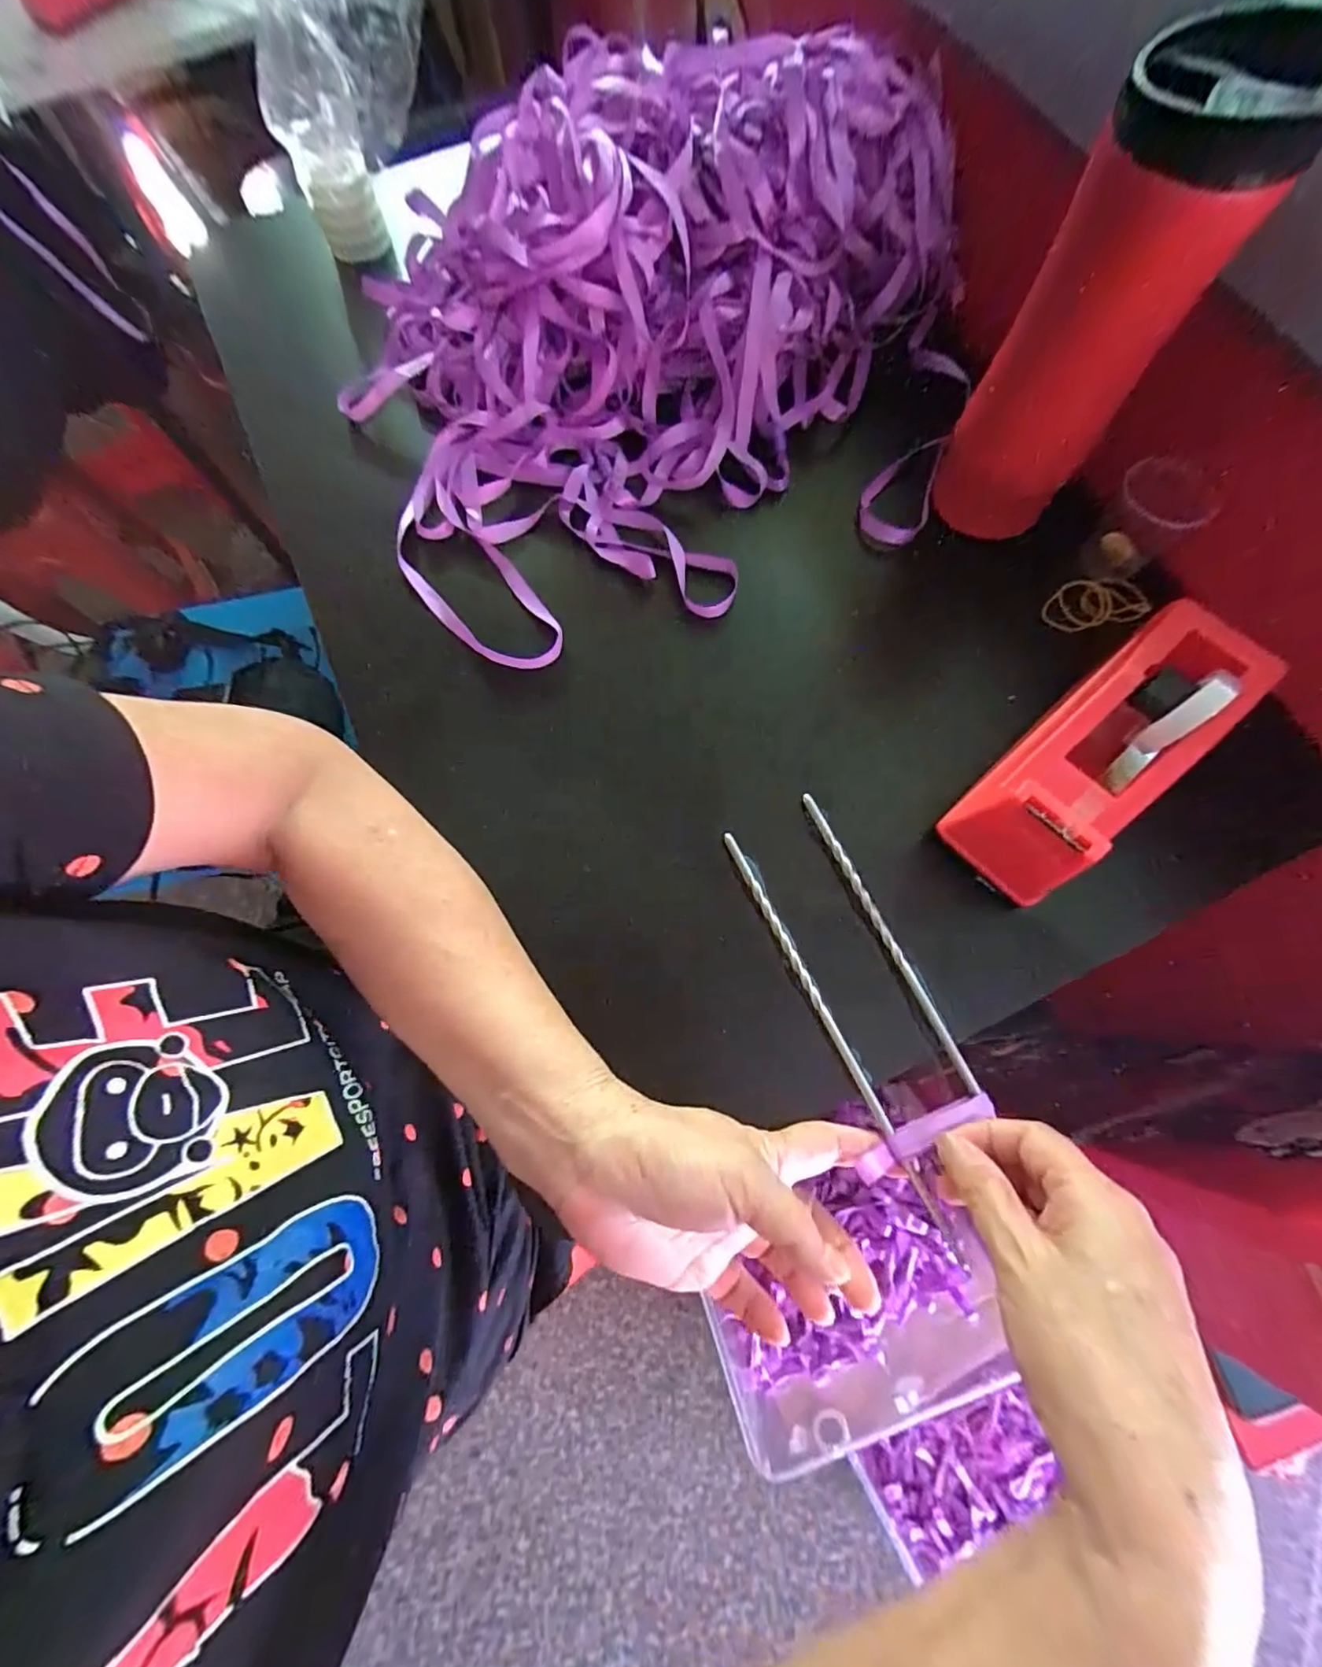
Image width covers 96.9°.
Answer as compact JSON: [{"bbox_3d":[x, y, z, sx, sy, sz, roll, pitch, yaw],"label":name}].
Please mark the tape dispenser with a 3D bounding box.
[{"bbox_3d":[0.216,-0.039,0.287,0.156,0.065,0.062,-43,77,-10],"label":"tape dispenser"}]

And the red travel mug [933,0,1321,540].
[{"bbox_3d":[0.214,-0.251,0.294,0.074,0.190,0.073,36,78,11],"label":"red travel mug"}]

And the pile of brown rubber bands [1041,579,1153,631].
[{"bbox_3d":[0.266,-0.141,0.361,0.053,0.009,0.029,-7,94,21],"label":"pile of brown rubber bands"}]

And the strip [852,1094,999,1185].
[{"bbox_3d":[0.122,0.141,0.274,0.070,0.010,0.011,-27,76,-7],"label":"strip"}]

